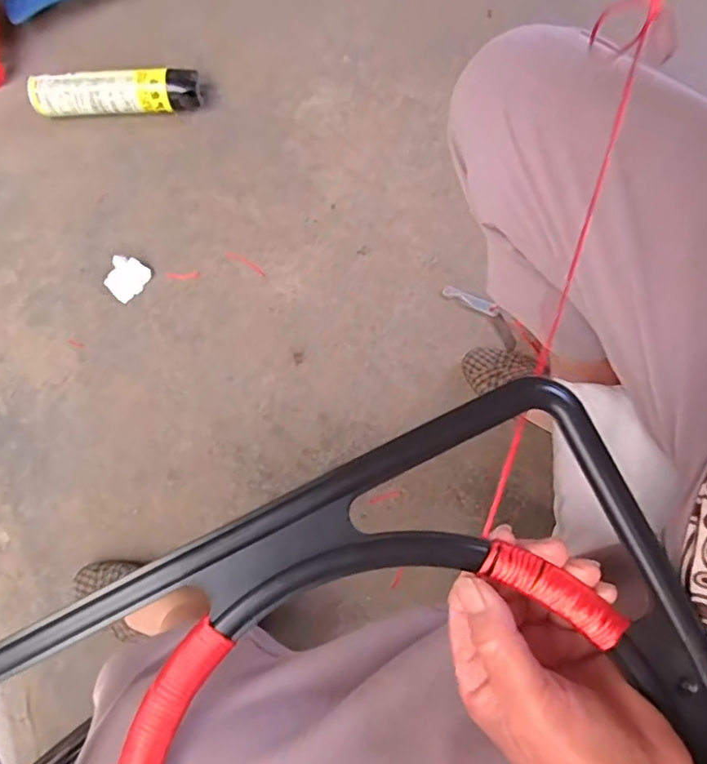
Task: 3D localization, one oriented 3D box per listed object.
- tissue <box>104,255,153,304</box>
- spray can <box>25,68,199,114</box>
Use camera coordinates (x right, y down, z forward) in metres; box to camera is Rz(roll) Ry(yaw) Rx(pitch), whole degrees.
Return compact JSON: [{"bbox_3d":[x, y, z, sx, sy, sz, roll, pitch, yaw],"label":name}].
[{"bbox_3d":[-0.354,-0.162,0.870,0.060,0.015,0.064,31,79,7],"label":"tissue"},{"bbox_3d":[-0.391,-0.475,0.927,0.273,0.053,0.052,-3,76,2],"label":"spray can"}]

